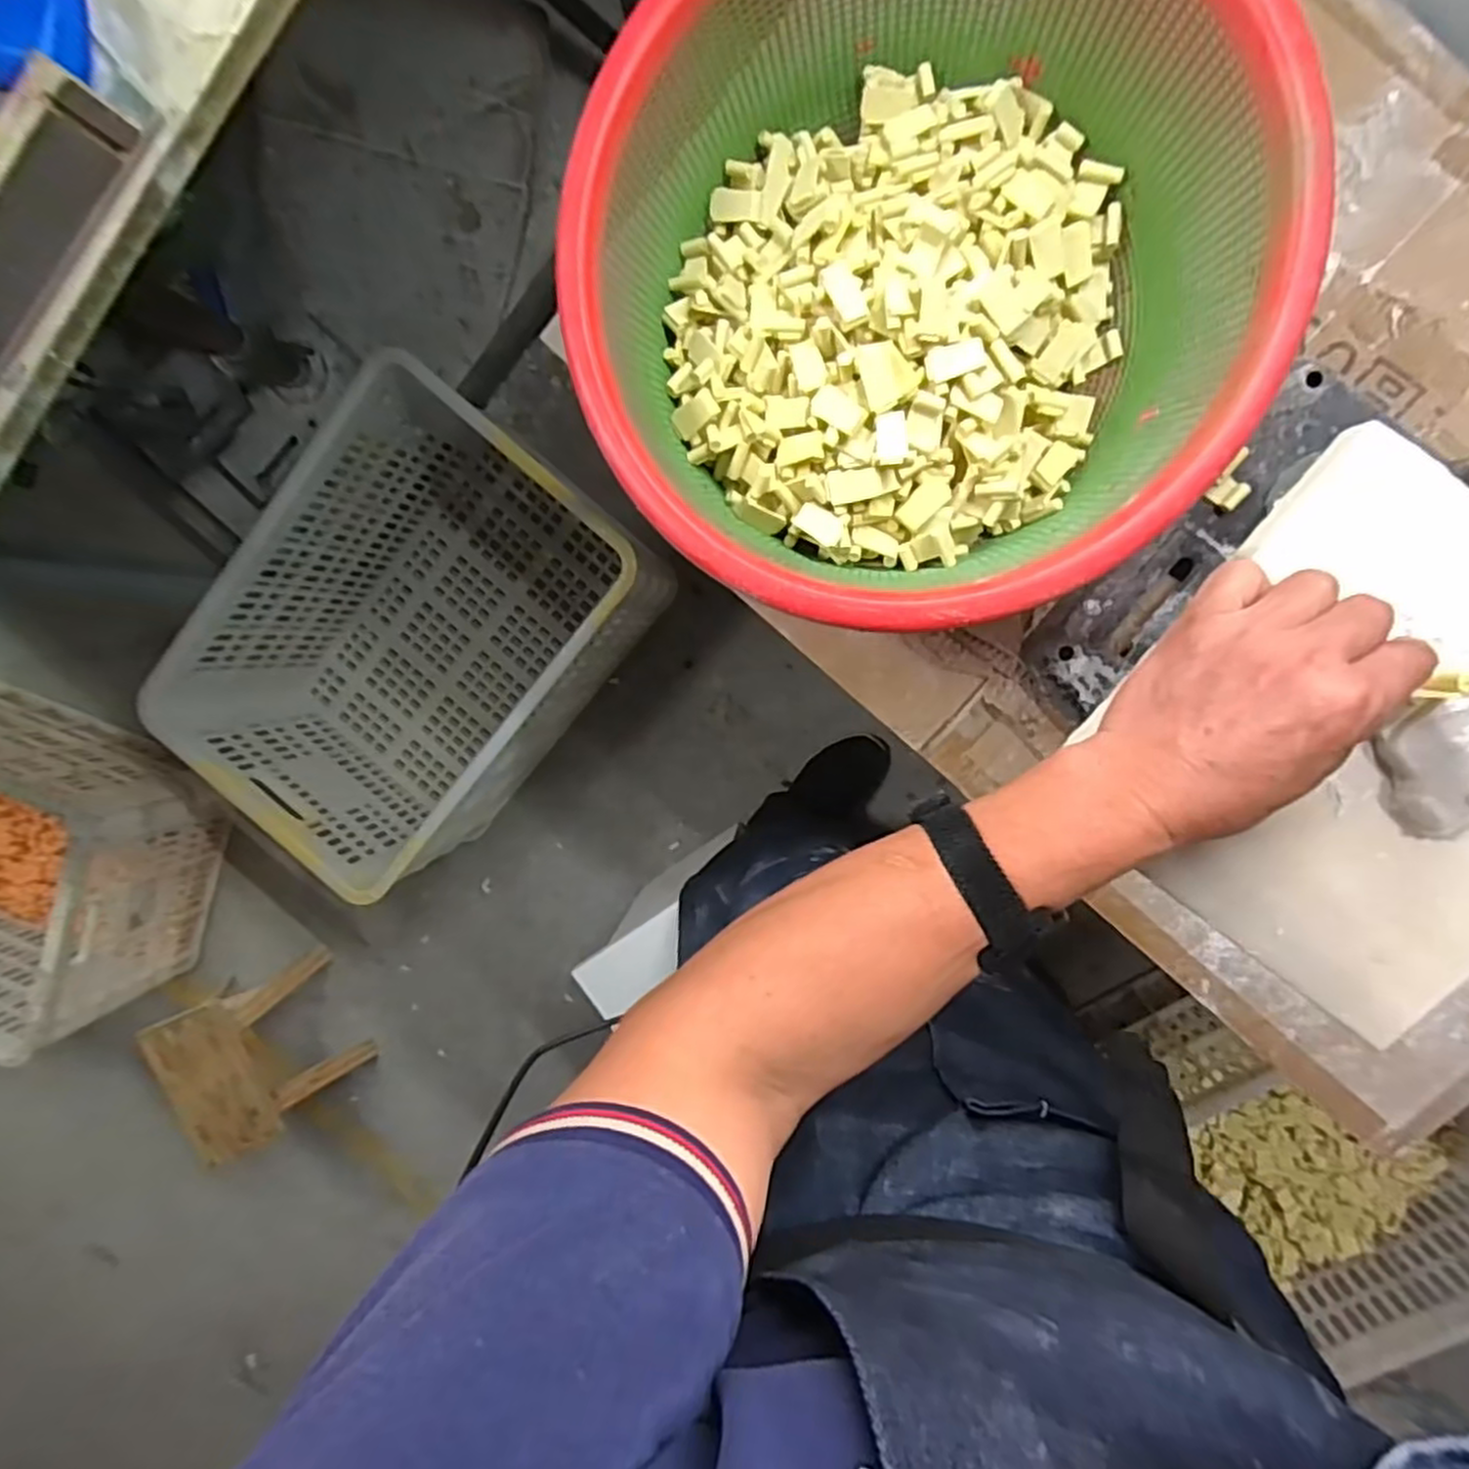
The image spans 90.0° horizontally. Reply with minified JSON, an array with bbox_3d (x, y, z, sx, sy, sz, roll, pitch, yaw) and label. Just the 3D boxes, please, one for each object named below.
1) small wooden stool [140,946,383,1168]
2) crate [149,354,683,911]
[{"bbox_3d":[-0.796,0.534,1.232,0.224,0.222,0.253,-24,95,9],"label":"small wooden stool"},{"bbox_3d":[-0.431,-0.139,1.062,0.413,0.310,0.583,40,100,0],"label":"crate"}]

